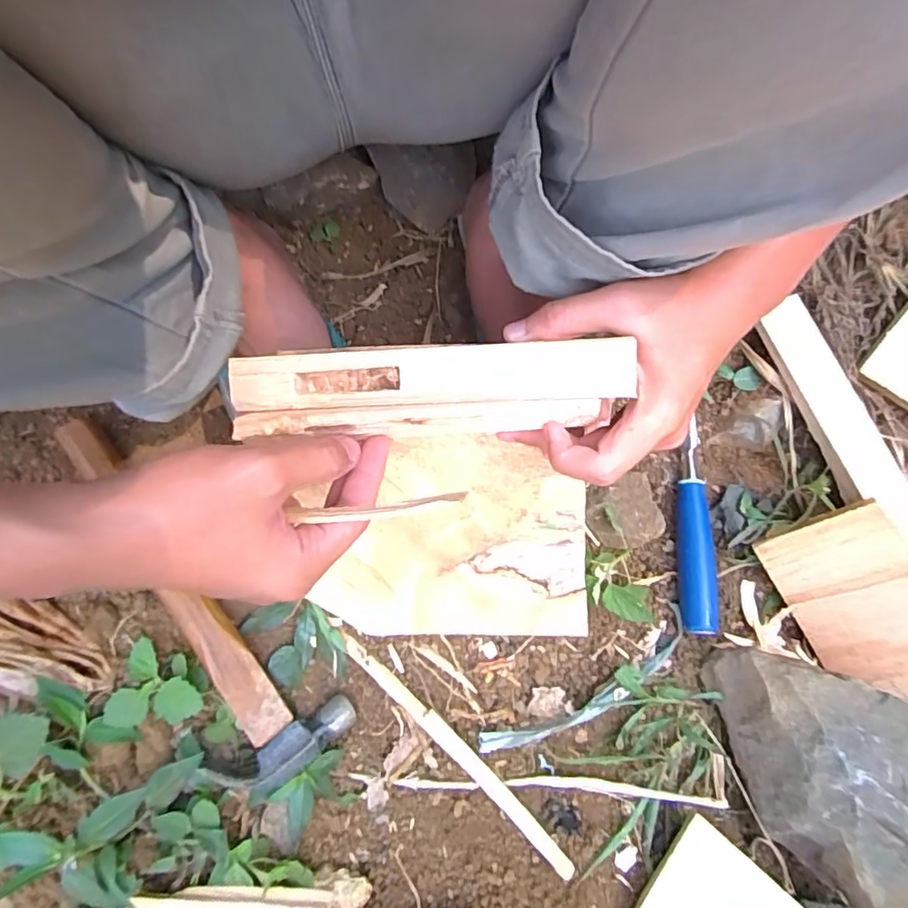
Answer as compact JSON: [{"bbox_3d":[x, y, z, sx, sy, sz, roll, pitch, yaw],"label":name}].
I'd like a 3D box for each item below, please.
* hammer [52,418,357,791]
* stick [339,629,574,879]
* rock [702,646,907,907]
[{"bbox_3d":[-0.186,0.096,0.379,0.092,0.030,0.280,-36,85,-13],"label":"hammer"},{"bbox_3d":[-0.004,0.191,0.368,0.202,0.009,0.012,40,73,18],"label":"stick"},{"bbox_3d":[0.234,0.199,0.333,0.164,0.058,0.115,24,69,13],"label":"rock"}]

